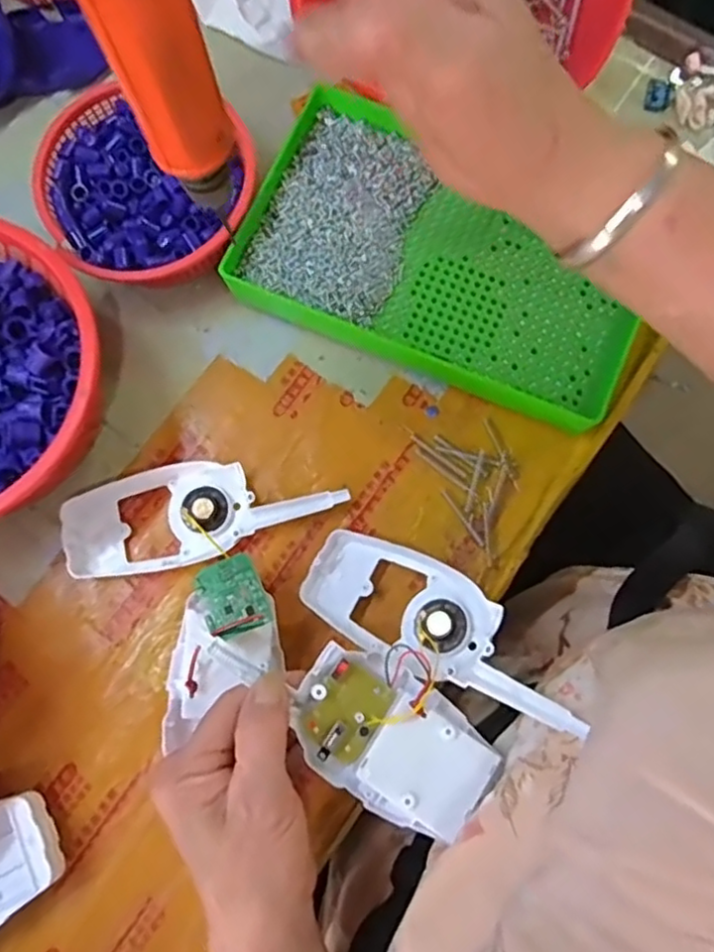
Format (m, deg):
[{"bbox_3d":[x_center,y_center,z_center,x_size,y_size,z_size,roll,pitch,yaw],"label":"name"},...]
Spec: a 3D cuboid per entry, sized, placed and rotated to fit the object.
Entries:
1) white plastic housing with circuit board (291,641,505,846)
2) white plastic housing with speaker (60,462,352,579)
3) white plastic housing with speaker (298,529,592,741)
[{"bbox_3d":[0.017,0.129,0.323,0.099,0.017,0.062,36,81,9],"label":"white plastic housing with circuit board"},{"bbox_3d":[-0.093,0.019,0.396,0.164,0.014,0.058,-12,77,-1],"label":"white plastic housing with speaker"},{"bbox_3d":[0.043,0.079,0.346,0.164,0.016,0.058,26,78,34],"label":"white plastic housing with speaker"}]

